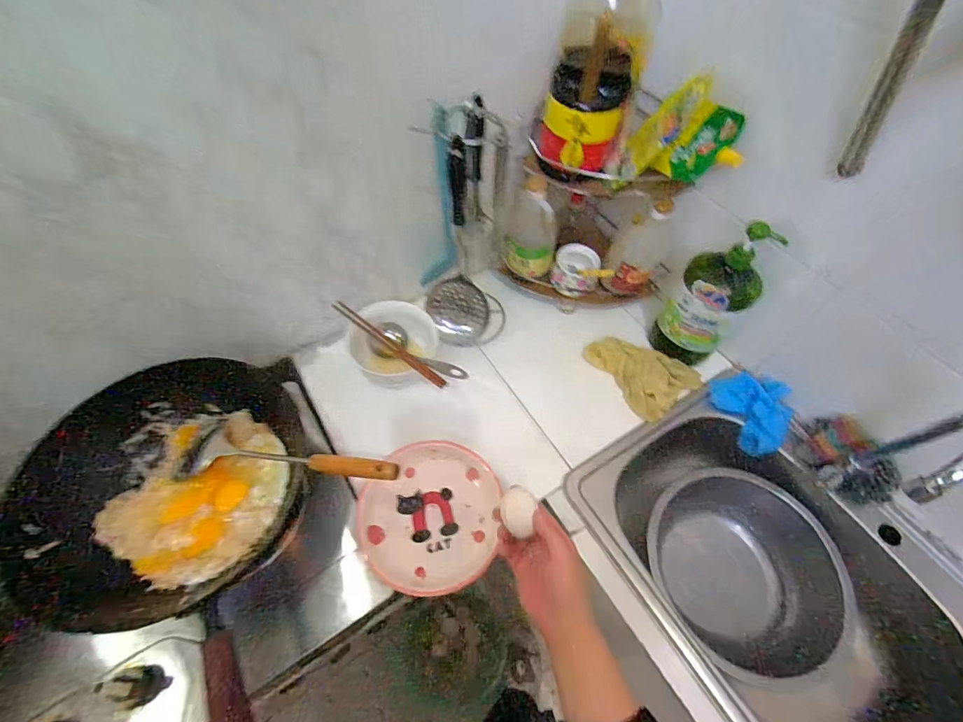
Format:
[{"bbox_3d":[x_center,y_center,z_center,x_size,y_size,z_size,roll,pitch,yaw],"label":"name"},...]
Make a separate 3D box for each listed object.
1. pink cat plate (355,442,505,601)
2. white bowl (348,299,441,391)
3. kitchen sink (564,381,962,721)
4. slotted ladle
[{"bbox_3d":[-0.073,0.224,0.619,0.196,0.036,0.203,1,57,-1],"label":"pink cat plate"},{"bbox_3d":[-0.152,-0.028,0.742,0.143,0.085,0.133,1,57,-1],"label":"white bowl"},{"bbox_3d":[0.426,0.340,0.669,0.410,0.192,0.525,-27,61,-18],"label":"kitchen sink"},{"bbox_3d":[-0.043,-0.147,0.650,0.097,0.370,0.070,-10,58,-8],"label":"slotted ladle"}]

